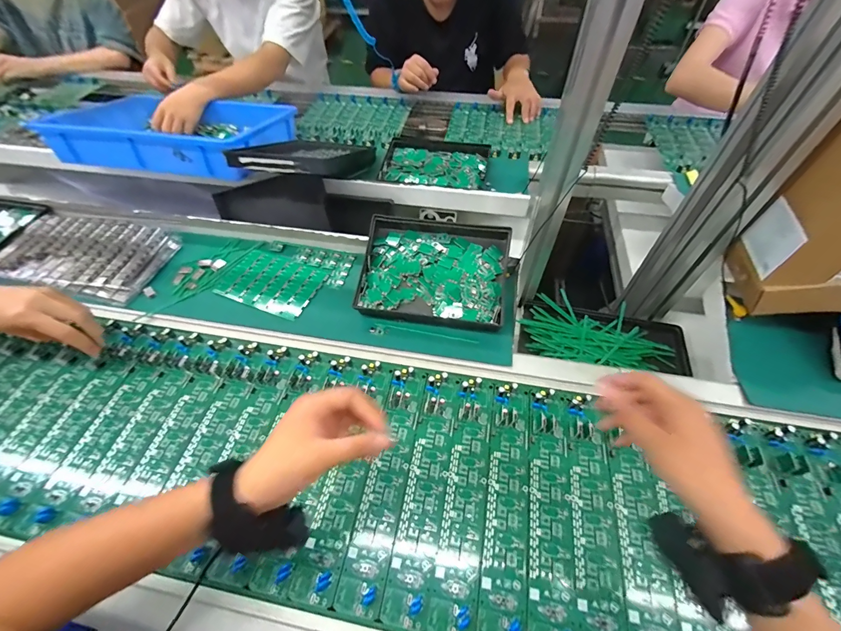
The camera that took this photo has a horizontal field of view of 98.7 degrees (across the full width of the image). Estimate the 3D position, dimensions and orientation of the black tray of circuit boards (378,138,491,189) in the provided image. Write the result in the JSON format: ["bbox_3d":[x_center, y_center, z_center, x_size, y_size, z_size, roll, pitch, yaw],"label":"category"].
[{"bbox_3d":[0.036,-0.331,0.802,0.232,0.035,0.201,3,53,4],"label":"black tray of circuit boards"}]

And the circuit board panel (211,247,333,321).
[{"bbox_3d":[-0.255,-0.057,0.619,0.167,0.005,0.108,19,56,15],"label":"circuit board panel"}]

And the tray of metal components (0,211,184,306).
[{"bbox_3d":[-0.613,-0.112,0.655,0.318,0.028,0.163,12,54,10],"label":"tray of metal components"}]

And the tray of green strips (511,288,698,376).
[{"bbox_3d":[0.329,0.046,0.666,0.291,0.060,0.146,11,53,11],"label":"tray of green strips"}]

